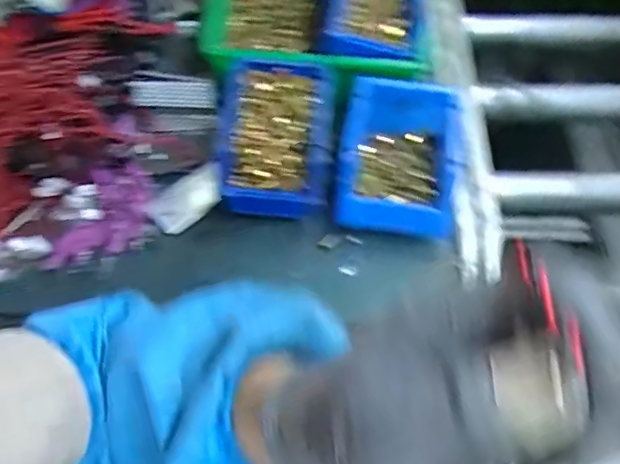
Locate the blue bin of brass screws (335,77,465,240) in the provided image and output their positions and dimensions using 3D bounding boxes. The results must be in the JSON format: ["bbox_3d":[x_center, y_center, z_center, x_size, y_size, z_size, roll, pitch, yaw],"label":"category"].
[{"bbox_3d":[0.091,-0.075,0.592,0.118,0.066,0.156,6,56,5],"label":"blue bin of brass screws"}]

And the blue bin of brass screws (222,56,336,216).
[{"bbox_3d":[-0.035,-0.100,0.605,0.116,0.063,0.165,3,56,3],"label":"blue bin of brass screws"}]

